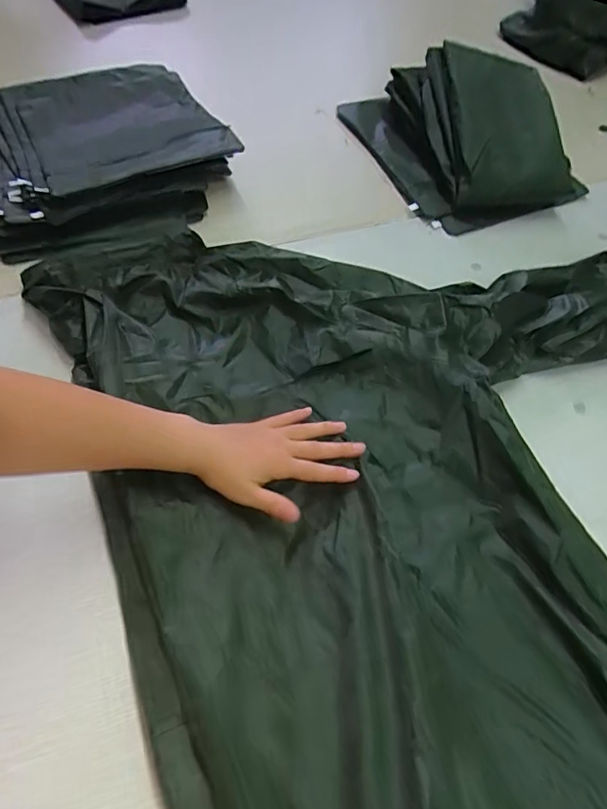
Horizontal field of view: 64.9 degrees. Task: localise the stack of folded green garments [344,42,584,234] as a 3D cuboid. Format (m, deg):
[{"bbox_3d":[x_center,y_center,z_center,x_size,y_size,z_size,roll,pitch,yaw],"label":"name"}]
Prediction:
[{"bbox_3d":[0.239,-0.447,0.765,0.247,0.095,0.359,-17,62,-14],"label":"stack of folded green garments"}]

